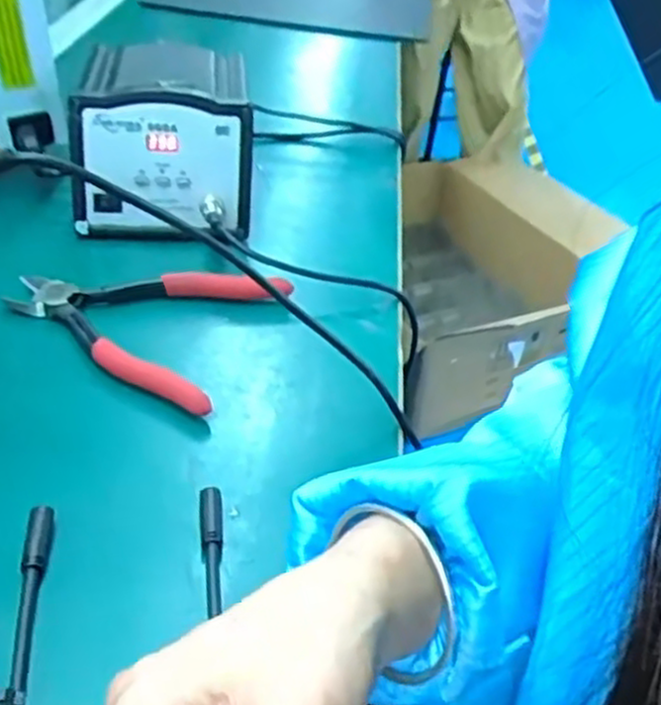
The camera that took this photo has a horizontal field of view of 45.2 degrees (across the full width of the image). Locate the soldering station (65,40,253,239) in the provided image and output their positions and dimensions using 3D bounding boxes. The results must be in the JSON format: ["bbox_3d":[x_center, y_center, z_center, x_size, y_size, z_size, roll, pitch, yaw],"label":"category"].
[{"bbox_3d":[-0.130,-0.179,0.647,0.129,0.106,0.202,1,36,-6],"label":"soldering station"}]

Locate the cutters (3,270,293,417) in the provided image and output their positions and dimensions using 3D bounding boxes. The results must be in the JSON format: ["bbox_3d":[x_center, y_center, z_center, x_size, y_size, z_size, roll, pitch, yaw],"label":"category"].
[{"bbox_3d":[-0.124,-0.026,0.514,0.160,0.018,0.138,15,37,12],"label":"cutters"}]

